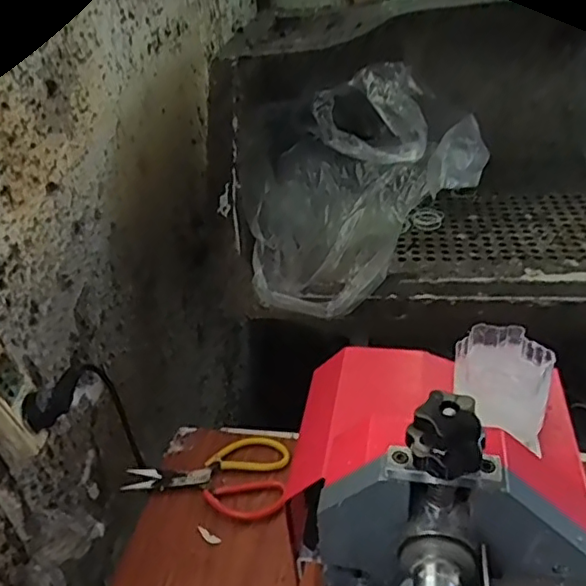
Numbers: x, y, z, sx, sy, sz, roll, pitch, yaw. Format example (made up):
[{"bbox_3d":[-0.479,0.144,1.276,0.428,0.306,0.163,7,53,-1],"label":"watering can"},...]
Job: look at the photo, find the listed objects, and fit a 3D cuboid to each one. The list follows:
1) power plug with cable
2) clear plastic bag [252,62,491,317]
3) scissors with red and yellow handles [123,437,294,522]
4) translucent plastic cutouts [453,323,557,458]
[{"bbox_3d":[-0.213,0.131,0.667,0.026,0.241,0.076,1,67,9],"label":"power plug with cable"},{"bbox_3d":[0.106,-0.146,0.875,0.307,0.239,0.307,-1,34,7],"label":"clear plastic bag"},{"bbox_3d":[-0.096,0.212,0.739,0.188,0.012,0.114,4,35,14],"label":"scissors with red and yellow handles"},{"bbox_3d":[0.174,0.074,0.512,0.074,0.072,0.068,6,35,16],"label":"translucent plastic cutouts"}]

